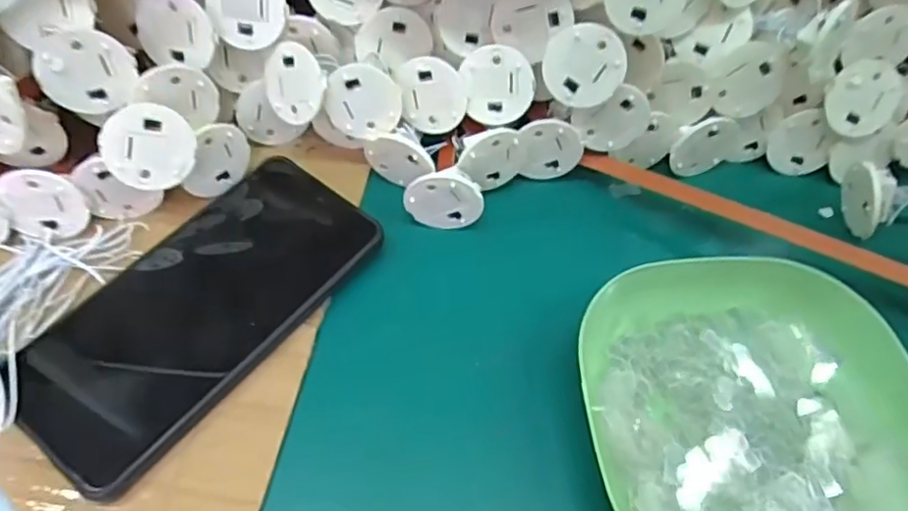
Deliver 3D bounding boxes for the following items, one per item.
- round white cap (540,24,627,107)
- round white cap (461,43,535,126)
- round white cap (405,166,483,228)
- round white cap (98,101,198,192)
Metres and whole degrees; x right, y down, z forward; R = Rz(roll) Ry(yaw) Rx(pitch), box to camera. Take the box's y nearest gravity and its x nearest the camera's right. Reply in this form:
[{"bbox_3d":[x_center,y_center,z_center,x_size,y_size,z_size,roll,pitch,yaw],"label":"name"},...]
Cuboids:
[{"bbox_3d":[0.063,-0.091,0.304,0.038,0.039,0.004,-20,22,22],"label":"round white cap"},{"bbox_3d":[0.022,-0.085,0.316,0.035,0.038,0.004,-4,26,8],"label":"round white cap"},{"bbox_3d":[-0.006,-0.026,0.316,0.037,0.038,0.014,-2,55,-7],"label":"round white cap"},{"bbox_3d":[-0.138,-0.049,0.285,0.038,0.039,0.004,3,20,-34],"label":"round white cap"}]

